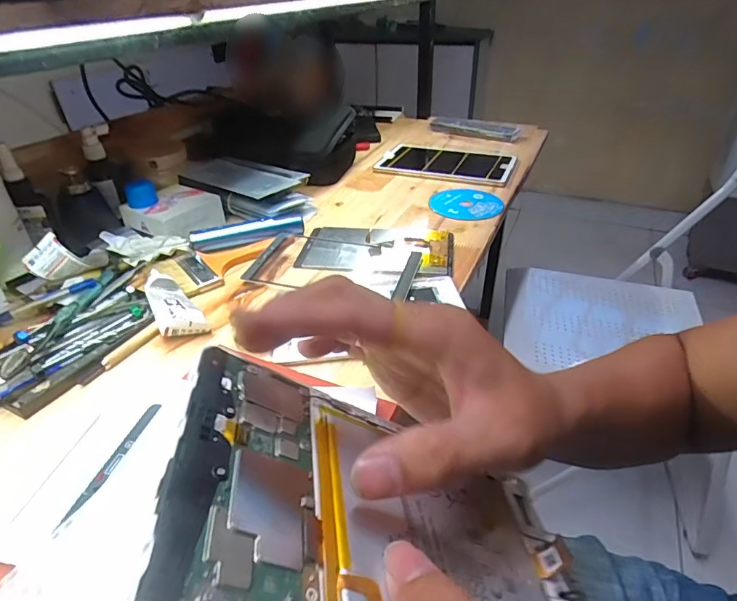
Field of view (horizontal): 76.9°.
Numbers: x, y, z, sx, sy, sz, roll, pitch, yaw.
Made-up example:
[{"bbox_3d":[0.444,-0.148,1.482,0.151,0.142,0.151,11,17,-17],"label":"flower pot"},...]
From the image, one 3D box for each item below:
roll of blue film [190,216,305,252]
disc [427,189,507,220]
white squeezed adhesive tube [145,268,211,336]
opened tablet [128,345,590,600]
[{"bbox_3d":[-0.166,-0.096,0.643,0.150,0.026,0.028,-17,39,-21],"label":"roll of blue film"},{"bbox_3d":[0.153,-0.153,0.739,0.113,0.008,0.106,13,43,23],"label":"disc"},{"bbox_3d":[-0.212,0.001,0.505,0.045,0.021,0.104,-22,41,-27],"label":"white squeezed adhesive tube"},{"bbox_3d":[0.019,0.092,0.188,0.201,0.005,0.119,28,23,-23],"label":"opened tablet"}]

